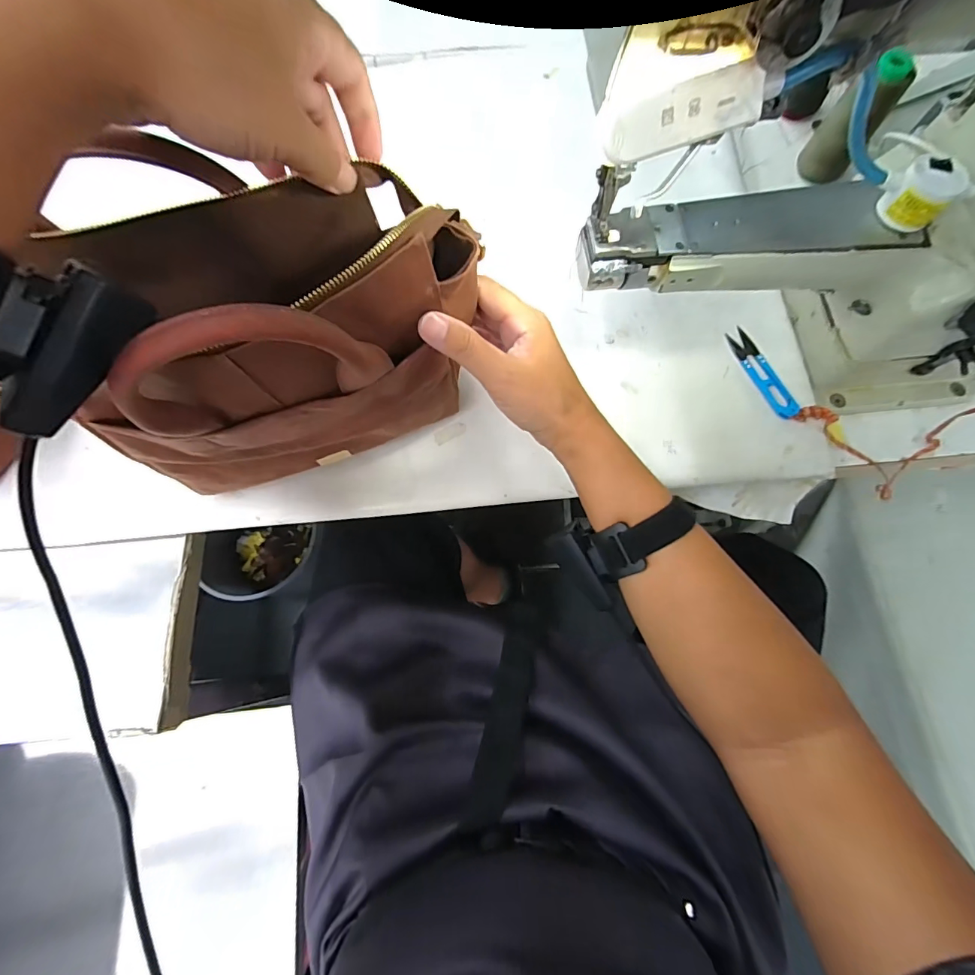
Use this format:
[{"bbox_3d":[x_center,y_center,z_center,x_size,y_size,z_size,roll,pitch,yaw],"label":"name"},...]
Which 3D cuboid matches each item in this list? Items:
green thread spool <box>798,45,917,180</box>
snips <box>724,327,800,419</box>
[{"bbox_3d":[0.382,-0.381,0.479,0.043,0.110,0.042,0,72,1],"label":"green thread spool"},{"bbox_3d":[0.263,-0.111,0.437,0.022,0.011,0.102,-21,73,-6],"label":"snips"}]

